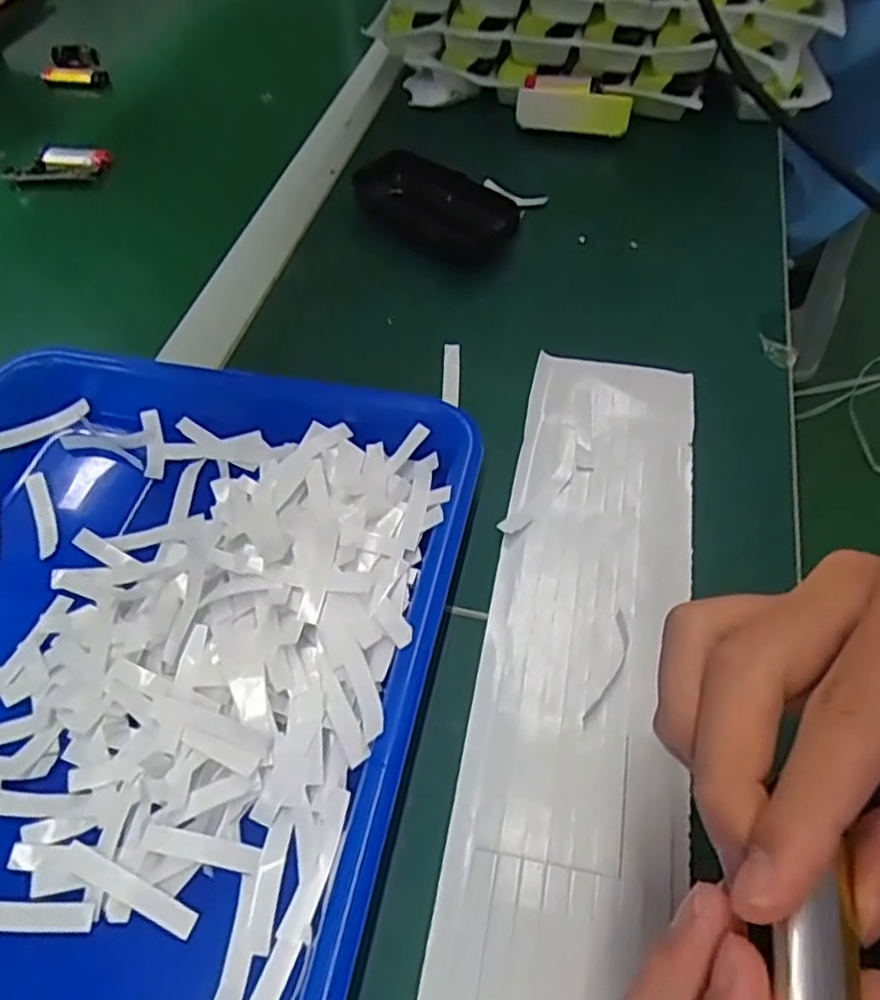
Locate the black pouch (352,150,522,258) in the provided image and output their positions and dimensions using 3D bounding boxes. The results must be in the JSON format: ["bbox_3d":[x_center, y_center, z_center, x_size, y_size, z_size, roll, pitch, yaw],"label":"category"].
[{"bbox_3d":[-0.007,-0.178,0.443,0.115,0.030,0.053,36,63,25],"label":"black pouch"}]

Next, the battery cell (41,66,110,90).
[{"bbox_3d":[-0.317,-0.362,0.620,0.063,0.012,0.017,11,54,12],"label":"battery cell"}]

